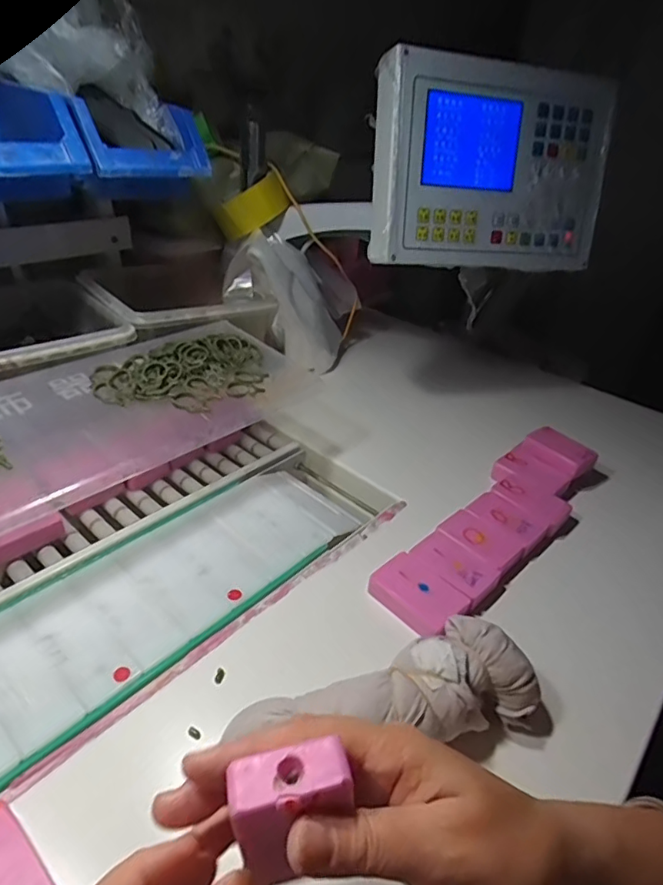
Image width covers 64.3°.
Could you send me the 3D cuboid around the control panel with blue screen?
[{"bbox_3d":[0.165,-0.277,0.539,0.250,0.175,0.065,-5,31,-12],"label":"control panel with blue screen"}]

